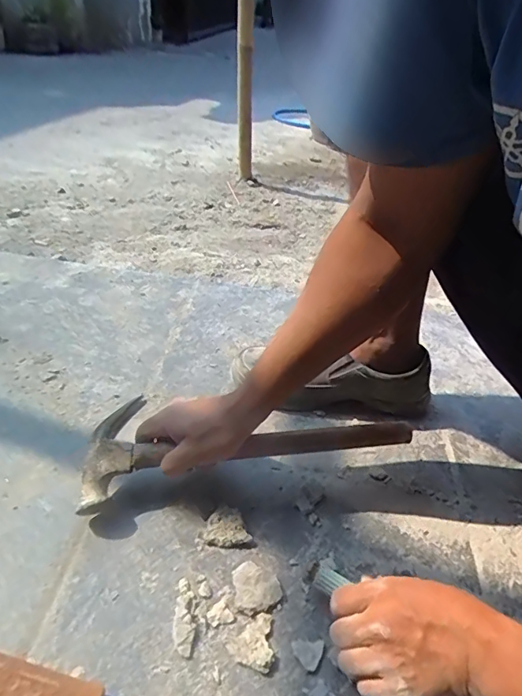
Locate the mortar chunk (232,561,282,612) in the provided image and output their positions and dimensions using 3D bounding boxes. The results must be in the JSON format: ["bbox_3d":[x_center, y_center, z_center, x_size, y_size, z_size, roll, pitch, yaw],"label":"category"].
[{"bbox_3d":[-0.004,0.220,0.430,0.042,0.009,0.043,4,38,-3],"label":"mortar chunk"}]

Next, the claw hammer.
[{"bbox_3d":[-0.013,0.107,0.503,0.346,0.067,0.100,-3,39,-8],"label":"claw hammer"}]

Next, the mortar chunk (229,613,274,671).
[{"bbox_3d":[-0.006,0.248,0.396,0.036,0.009,0.042,15,39,11],"label":"mortar chunk"}]

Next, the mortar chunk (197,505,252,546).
[{"bbox_3d":[-0.037,0.181,0.470,0.050,0.016,0.036,4,38,-3],"label":"mortar chunk"}]

